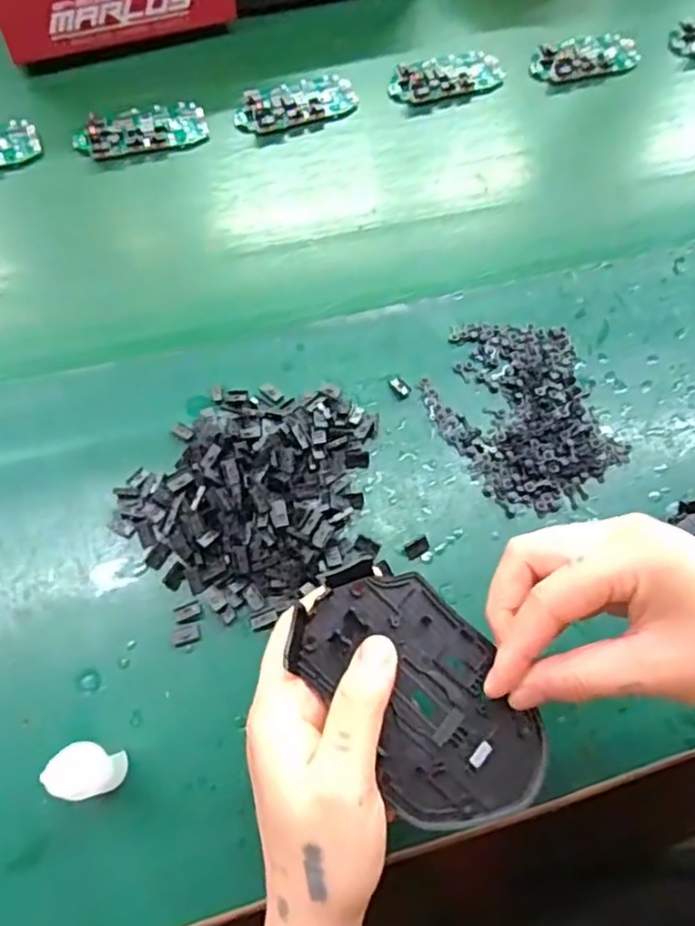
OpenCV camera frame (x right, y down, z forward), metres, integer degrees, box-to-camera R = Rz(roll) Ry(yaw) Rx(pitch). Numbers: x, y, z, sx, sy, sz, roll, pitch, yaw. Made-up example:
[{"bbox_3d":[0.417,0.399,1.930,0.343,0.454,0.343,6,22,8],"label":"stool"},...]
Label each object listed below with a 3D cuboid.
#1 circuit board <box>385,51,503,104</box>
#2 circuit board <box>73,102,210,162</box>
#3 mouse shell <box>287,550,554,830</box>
[{"bbox_3d":[0.082,-0.322,0.536,0.097,0.016,0.046,-23,68,-13],"label":"circuit board"},{"bbox_3d":[-0.156,-0.253,0.486,0.096,0.012,0.042,-17,67,-10],"label":"circuit board"},{"bbox_3d":[0.030,0.093,0.266,0.067,0.017,0.112,-34,71,-17],"label":"mouse shell"}]

